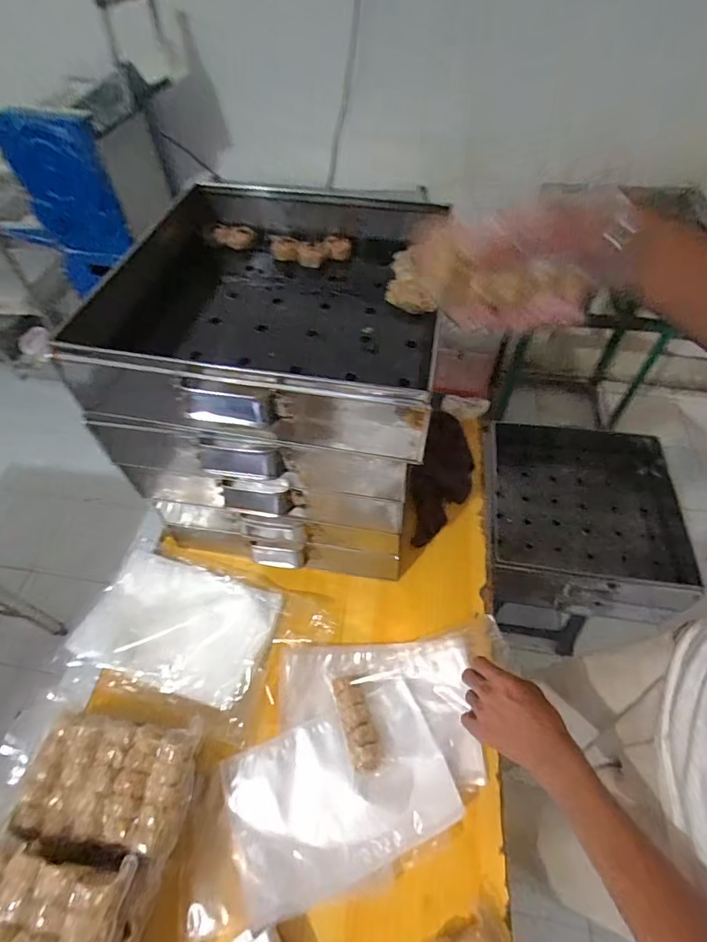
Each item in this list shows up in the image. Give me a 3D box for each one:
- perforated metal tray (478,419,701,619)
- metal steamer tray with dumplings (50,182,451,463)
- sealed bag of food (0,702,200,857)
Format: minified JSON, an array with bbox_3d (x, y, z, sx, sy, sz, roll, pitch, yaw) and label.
[{"bbox_3d":[0.523,0.082,1.022,0.459,0.170,0.432,9,54,9],"label":"perforated metal tray"},{"bbox_3d":[-0.092,-0.222,0.578,0.405,0.096,0.435,8,54,8],"label":"metal steamer tray with dumplings"},{"bbox_3d":[-0.306,0.350,0.520,0.233,0.027,0.124,4,54,5],"label":"sealed bag of food"}]

